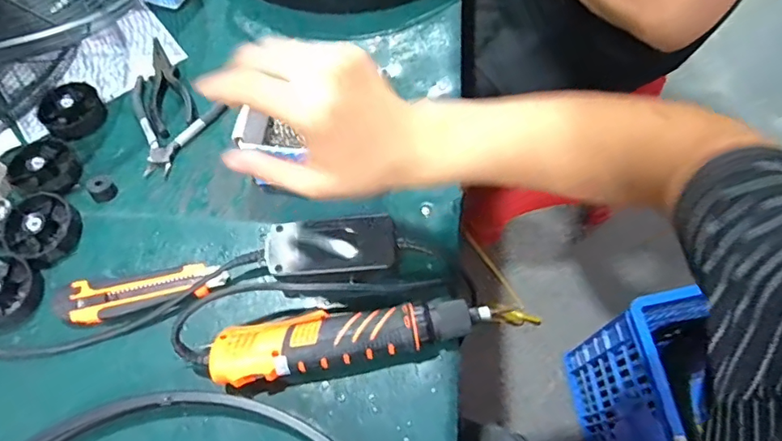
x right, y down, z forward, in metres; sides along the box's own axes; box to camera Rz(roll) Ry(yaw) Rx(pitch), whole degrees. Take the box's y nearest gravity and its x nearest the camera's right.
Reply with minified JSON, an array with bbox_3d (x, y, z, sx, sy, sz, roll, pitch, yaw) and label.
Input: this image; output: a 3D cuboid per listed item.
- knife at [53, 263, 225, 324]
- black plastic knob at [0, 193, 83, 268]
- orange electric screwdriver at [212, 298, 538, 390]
[{"bbox_3d":[-0.235,0.068,0.483,0.151,0.019,0.046,-8,64,-2],"label":"knife"},{"bbox_3d":[-0.361,0.008,0.510,0.078,0.021,0.071,-2,64,1],"label":"black plastic knob"},{"bbox_3d":[-0.019,0.100,0.444,0.268,0.045,0.050,-10,64,-2],"label":"orange electric screwdriver"}]

